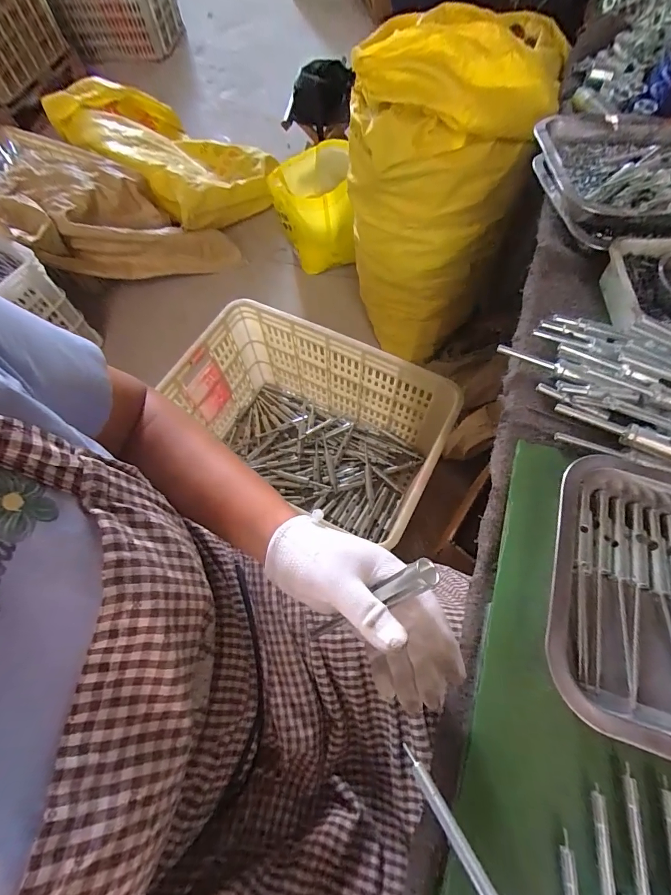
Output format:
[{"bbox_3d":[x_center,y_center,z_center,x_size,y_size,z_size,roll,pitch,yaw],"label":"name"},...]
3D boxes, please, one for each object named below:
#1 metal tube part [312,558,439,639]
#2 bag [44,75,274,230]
[{"bbox_3d":[0.021,0.112,0.269,0.016,0.133,0.015,-4,58,-41],"label":"metal tube part"},{"bbox_3d":[-0.605,-1.048,1.349,0.833,0.183,0.423,37,71,17],"label":"bag"}]

